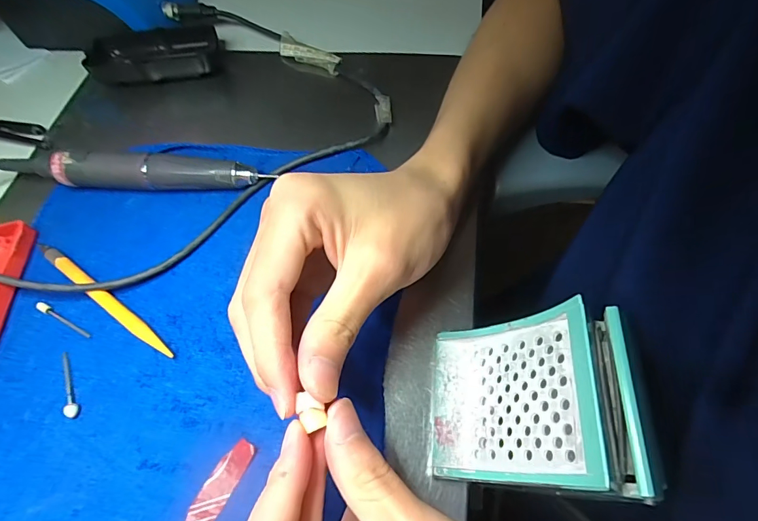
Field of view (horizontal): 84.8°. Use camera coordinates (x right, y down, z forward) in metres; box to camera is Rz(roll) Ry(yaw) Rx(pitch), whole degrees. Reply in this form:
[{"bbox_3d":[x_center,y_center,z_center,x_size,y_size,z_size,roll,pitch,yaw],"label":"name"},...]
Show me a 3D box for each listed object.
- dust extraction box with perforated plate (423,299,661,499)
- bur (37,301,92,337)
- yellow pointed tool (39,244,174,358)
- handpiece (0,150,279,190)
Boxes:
[{"bbox_3d":[0.068,0.065,0.194,0.095,0.032,0.073,-21,52,42],"label":"dust extraction box with perforated plate"},{"bbox_3d":[-0.197,0.036,0.259,0.046,0.004,0.005,22,65,14],"label":"bur"},{"bbox_3d":[-0.175,0.022,0.262,0.133,0.007,0.009,31,67,18],"label":"yellow pointed tool"},{"bbox_3d":[-0.179,-0.063,0.299,0.189,0.029,0.019,2,62,5],"label":"handpiece"}]

